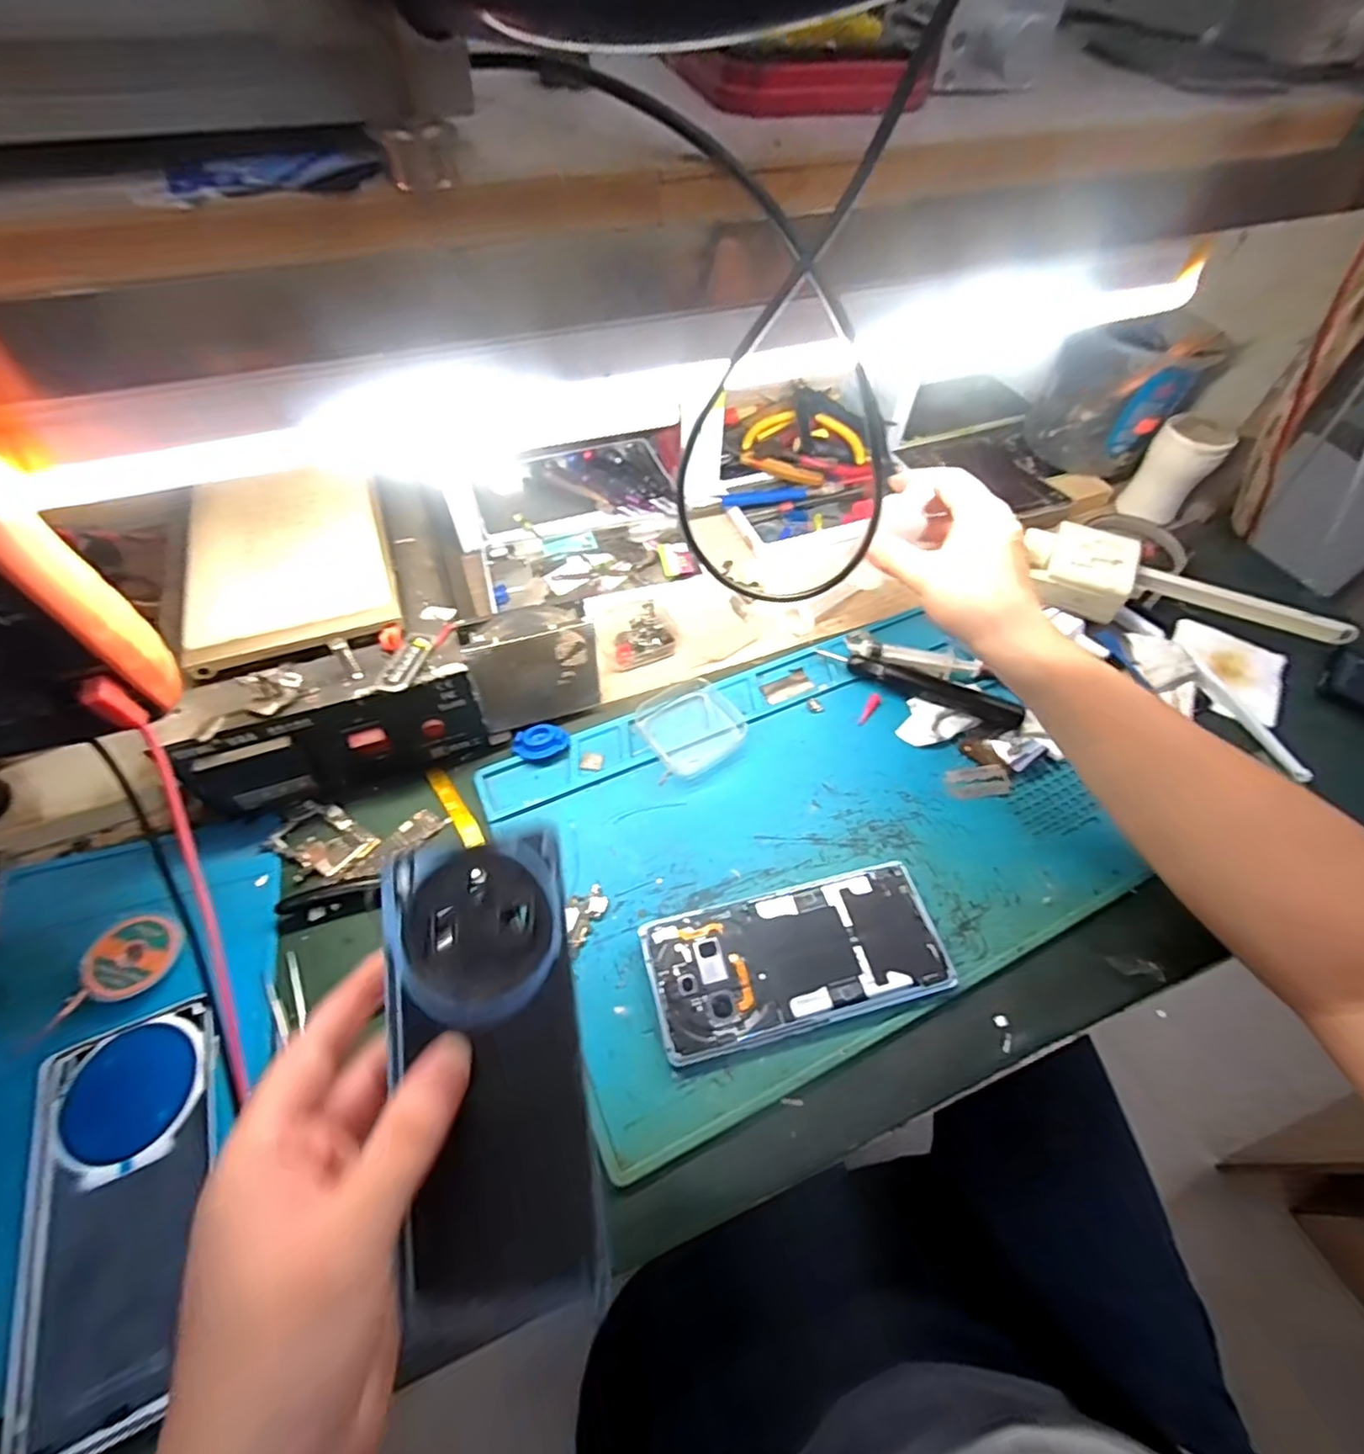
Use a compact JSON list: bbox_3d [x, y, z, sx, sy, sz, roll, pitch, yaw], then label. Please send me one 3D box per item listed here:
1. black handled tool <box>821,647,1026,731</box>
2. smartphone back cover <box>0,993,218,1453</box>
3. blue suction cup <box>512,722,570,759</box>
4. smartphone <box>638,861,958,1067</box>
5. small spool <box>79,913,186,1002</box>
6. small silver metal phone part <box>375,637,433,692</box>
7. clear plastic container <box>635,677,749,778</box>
[{"bbox_3d":[0.172,-0.031,0.460,0.144,0.018,0.020,23,58,14],"label":"black handled tool"},{"bbox_3d":[-0.251,0.214,0.284,0.074,0.012,0.160,-19,58,-14],"label":"smartphone back cover"},{"bbox_3d":[-0.096,0.009,0.428,0.037,0.007,0.026,-3,56,-3],"label":"blue suction cup"},{"bbox_3d":[0.064,0.128,0.354,0.162,0.009,0.074,-11,57,-9],"label":"smartphone"},{"bbox_3d":[-0.294,0.122,0.338,0.040,0.006,0.044,17,39,-14],"label":"small spool"},{"bbox_3d":[-0.160,-0.037,0.361,0.017,0.004,0.041,12,56,7],"label":"small silver metal phone part"},{"bbox_3d":[0.006,-0.001,0.438,0.065,0.014,0.065,-28,61,-19],"label":"clear plastic container"}]

